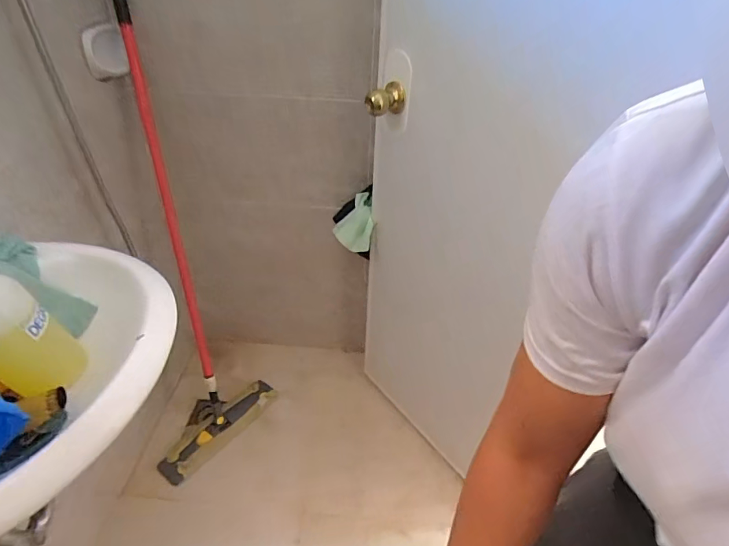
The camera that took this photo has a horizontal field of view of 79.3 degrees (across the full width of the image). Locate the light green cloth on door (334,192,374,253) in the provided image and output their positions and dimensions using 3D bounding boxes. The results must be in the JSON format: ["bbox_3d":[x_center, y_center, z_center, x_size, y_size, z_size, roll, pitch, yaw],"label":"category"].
[{"bbox_3d":[-0.027,-0.133,1.147,0.091,0.121,0.111,-3,37,-9],"label":"light green cloth on door"}]

